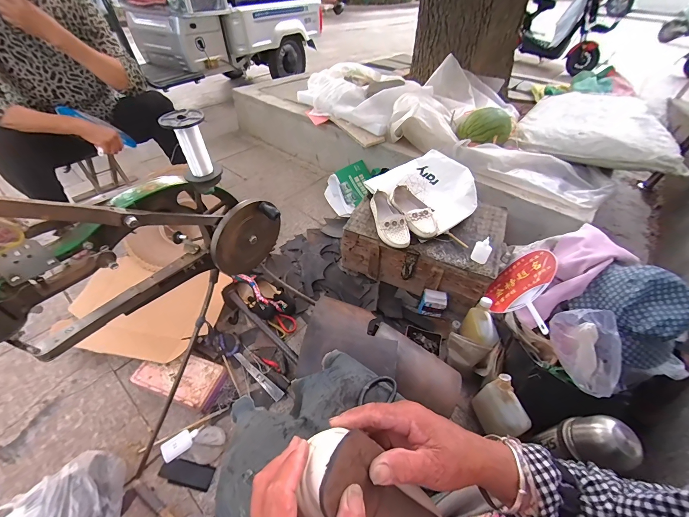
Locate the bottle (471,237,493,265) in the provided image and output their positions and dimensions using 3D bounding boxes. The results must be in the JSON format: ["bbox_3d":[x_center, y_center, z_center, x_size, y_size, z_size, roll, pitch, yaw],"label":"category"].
[{"bbox_3d":[0.386,-0.022,0.817,0.045,0.083,0.030,28,50,21],"label":"bottle"}]

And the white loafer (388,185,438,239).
[{"bbox_3d":[0.225,-0.149,0.928,0.098,0.056,0.214,-13,48,-17],"label":"white loafer"}]

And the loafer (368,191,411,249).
[{"bbox_3d":[0.144,-0.122,0.928,0.084,0.067,0.204,-5,46,-10],"label":"loafer"}]

